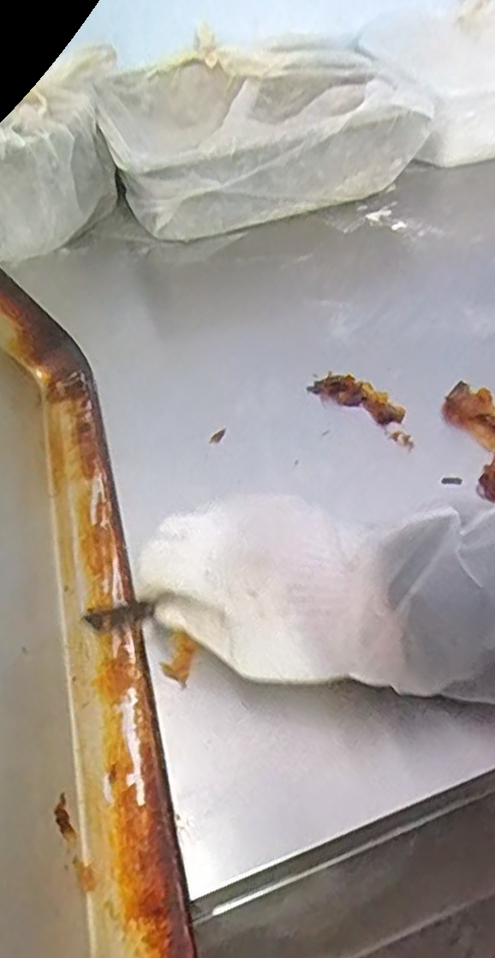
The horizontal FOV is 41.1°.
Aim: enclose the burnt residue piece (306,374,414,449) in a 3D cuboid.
[{"bbox_3d":[0.094,-0.060,0.514,0.028,0.012,0.097,-36,55,-24],"label":"burnt residue piece"}]

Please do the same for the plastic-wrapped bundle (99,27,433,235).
[{"bbox_3d":[0.003,-0.390,0.750,0.314,0.107,0.272,-17,49,-10],"label":"plastic-wrapped bundle"}]

